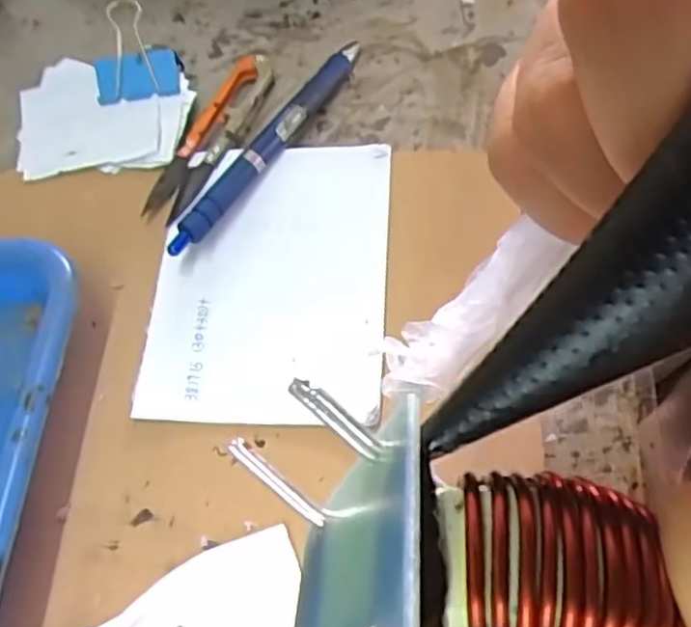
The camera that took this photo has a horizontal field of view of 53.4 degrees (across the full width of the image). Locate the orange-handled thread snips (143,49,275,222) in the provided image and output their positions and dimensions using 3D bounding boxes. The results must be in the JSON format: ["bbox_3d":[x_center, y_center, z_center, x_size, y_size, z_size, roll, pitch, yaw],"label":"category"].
[{"bbox_3d":[-0.063,-0.083,0.321,0.025,0.007,0.101,16,67,14],"label":"orange-handled thread snips"}]

